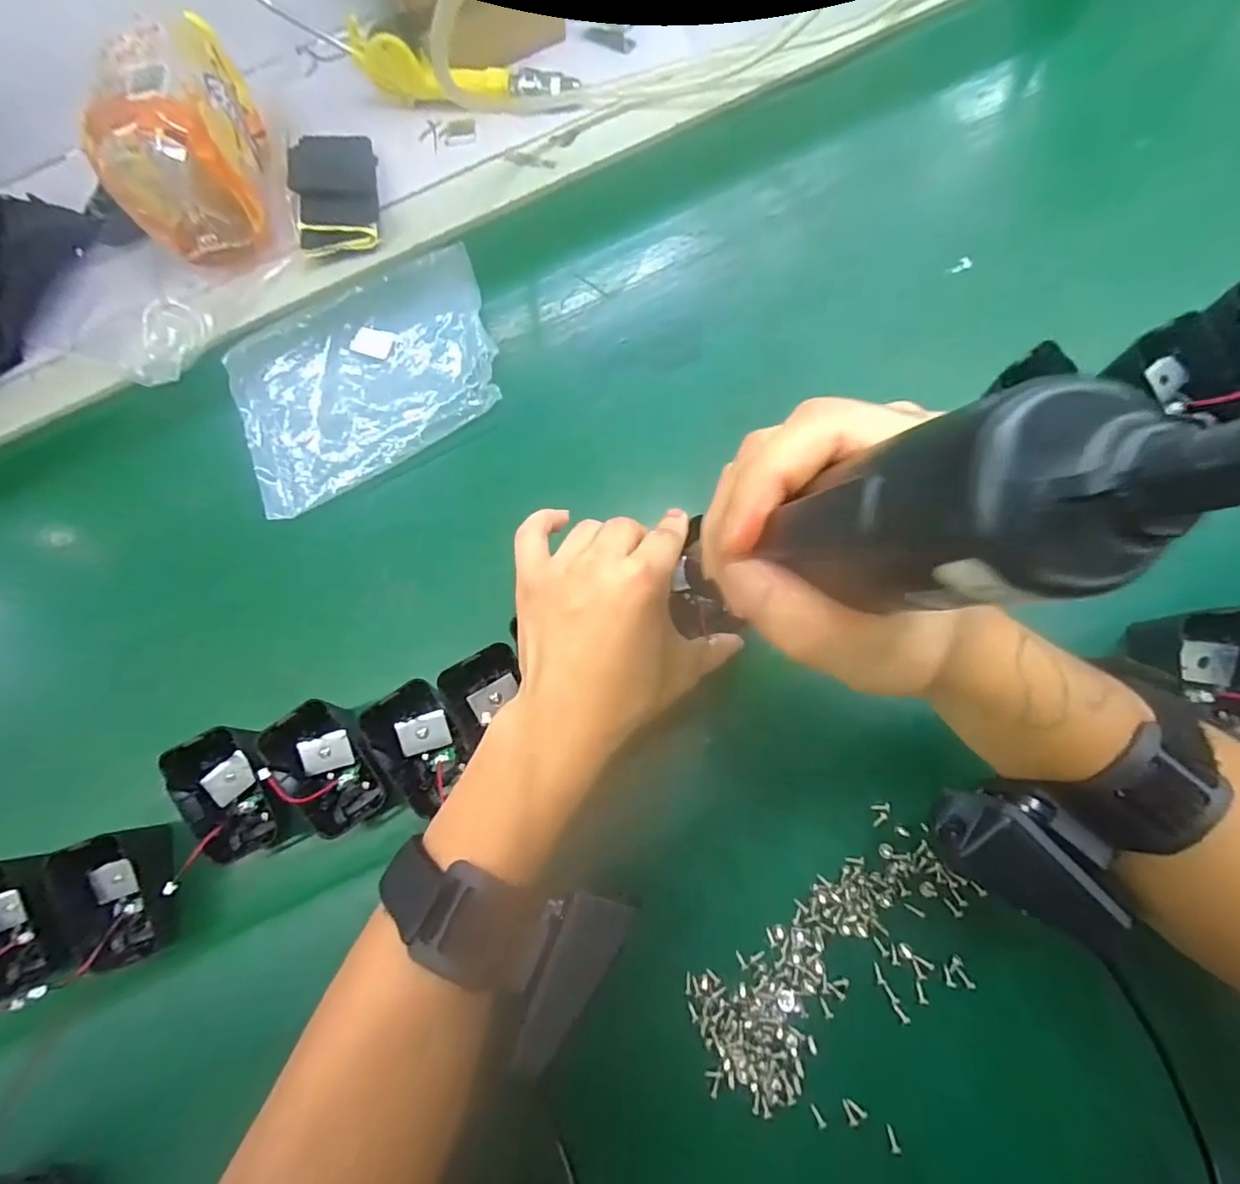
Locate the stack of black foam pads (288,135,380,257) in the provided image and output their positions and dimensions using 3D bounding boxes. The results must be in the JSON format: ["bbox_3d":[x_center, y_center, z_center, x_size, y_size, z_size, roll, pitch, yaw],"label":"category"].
[{"bbox_3d":[-0.223,-0.312,0.430,0.060,0.027,0.122,-11,73,4],"label":"stack of black foam pads"}]

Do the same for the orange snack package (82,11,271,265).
[{"bbox_3d":[-0.325,-0.340,0.413,0.080,0.100,0.154,-13,74,2],"label":"orange snack package"}]

